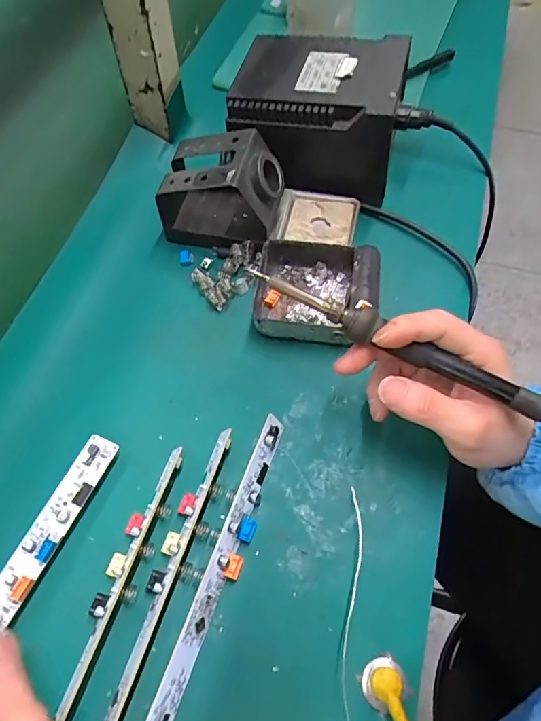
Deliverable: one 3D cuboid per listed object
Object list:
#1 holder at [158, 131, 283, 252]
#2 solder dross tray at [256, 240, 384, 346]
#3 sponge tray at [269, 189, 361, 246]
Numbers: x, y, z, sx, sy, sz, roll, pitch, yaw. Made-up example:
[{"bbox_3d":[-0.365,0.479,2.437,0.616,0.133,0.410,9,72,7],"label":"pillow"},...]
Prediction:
[{"bbox_3d":[-0.038,-0.144,0.409,0.096,0.072,0.073,13,62,6],"label":"holder"},{"bbox_3d":[0.035,-0.055,0.378,0.090,0.040,0.078,10,62,4],"label":"solder dross tray"},{"bbox_3d":[0.041,-0.126,0.429,0.071,0.011,0.051,9,62,4],"label":"sponge tray"}]

